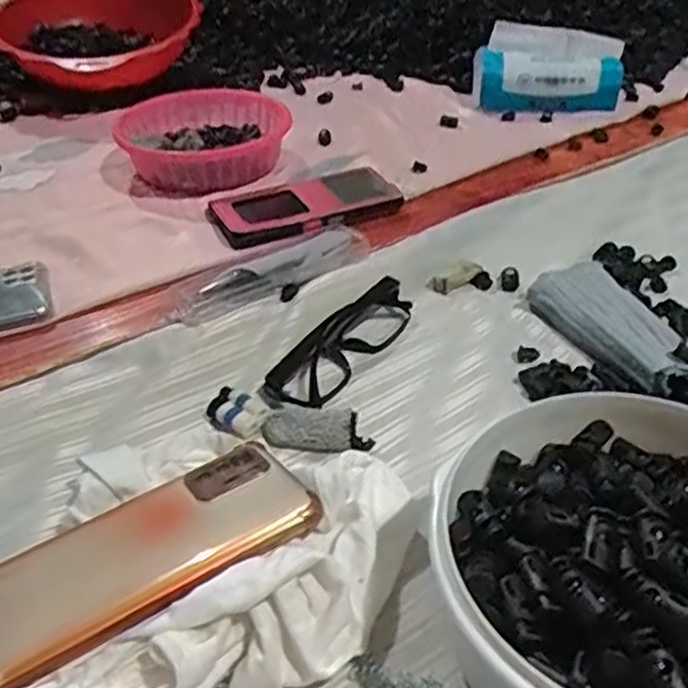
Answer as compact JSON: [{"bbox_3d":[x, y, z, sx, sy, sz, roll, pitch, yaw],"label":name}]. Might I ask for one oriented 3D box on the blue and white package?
[{"bbox_3d":[0.233,-0.313,0.829,0.160,0.103,0.048,4,-6,7],"label":"blue and white package"}]

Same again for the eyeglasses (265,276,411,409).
[{"bbox_3d":[0.006,-0.003,0.473,0.035,0.022,0.124,25,46,32],"label":"eyeglasses"}]

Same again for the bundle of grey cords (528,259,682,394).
[{"bbox_3d":[0.181,-0.012,0.481,0.061,0.030,0.125,-15,39,-14],"label":"bundle of grey cords"}]

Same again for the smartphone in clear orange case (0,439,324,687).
[{"bbox_3d":[-0.096,0.097,0.334,0.162,0.009,0.080,-24,31,-22],"label":"smartphone in clear orange case"}]

